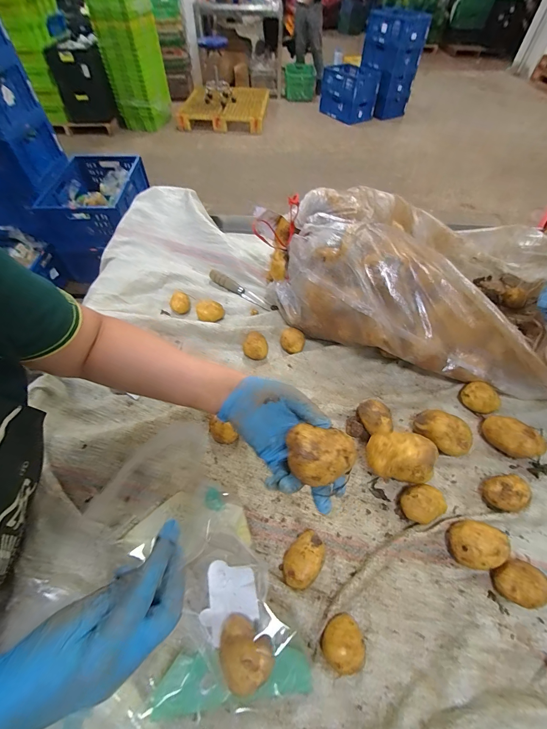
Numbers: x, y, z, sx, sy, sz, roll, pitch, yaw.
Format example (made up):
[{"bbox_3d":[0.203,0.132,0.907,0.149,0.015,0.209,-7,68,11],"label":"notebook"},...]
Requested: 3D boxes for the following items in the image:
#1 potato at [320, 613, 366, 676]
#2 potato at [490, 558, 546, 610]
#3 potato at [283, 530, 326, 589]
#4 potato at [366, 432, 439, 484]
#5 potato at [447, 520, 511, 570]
[{"bbox_3d":[0.079,0.324,0.353,0.046,0.035,0.047,0,54,0],"label":"potato"},{"bbox_3d":[0.309,0.274,0.382,0.045,0.038,0.047,0,54,0],"label":"potato"},{"bbox_3d":[0.040,0.258,0.402,0.065,0.028,0.044,-37,62,-24],"label":"potato"},{"bbox_3d":[0.187,0.142,0.463,0.095,0.067,0.061,8,54,6],"label":"potato"},{"bbox_3d":[0.273,0.241,0.404,0.065,0.047,0.054,5,54,3],"label":"potato"}]

